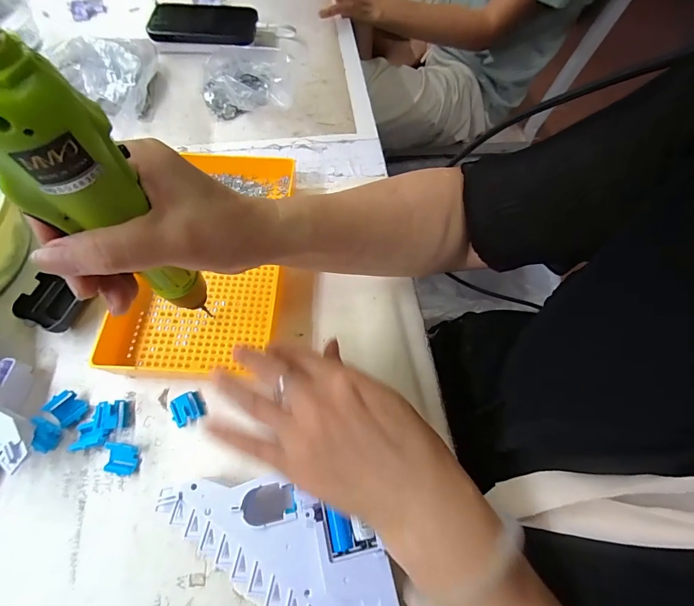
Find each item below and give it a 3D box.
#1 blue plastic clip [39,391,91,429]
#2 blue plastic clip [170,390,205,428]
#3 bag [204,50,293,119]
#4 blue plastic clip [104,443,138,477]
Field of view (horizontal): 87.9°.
[{"bbox_3d":[-0.243,0.091,0.311,0.022,0.017,0.023,39,70,14],"label":"blue plastic clip"},{"bbox_3d":[-0.142,0.093,0.317,0.024,0.007,0.024,-28,70,-14],"label":"blue plastic clip"},{"bbox_3d":[-0.132,-0.296,0.477,0.117,0.047,0.088,-5,66,-5],"label":"bag"},{"bbox_3d":[-0.188,0.129,0.298,0.025,0.012,0.024,7,65,1],"label":"blue plastic clip"}]

